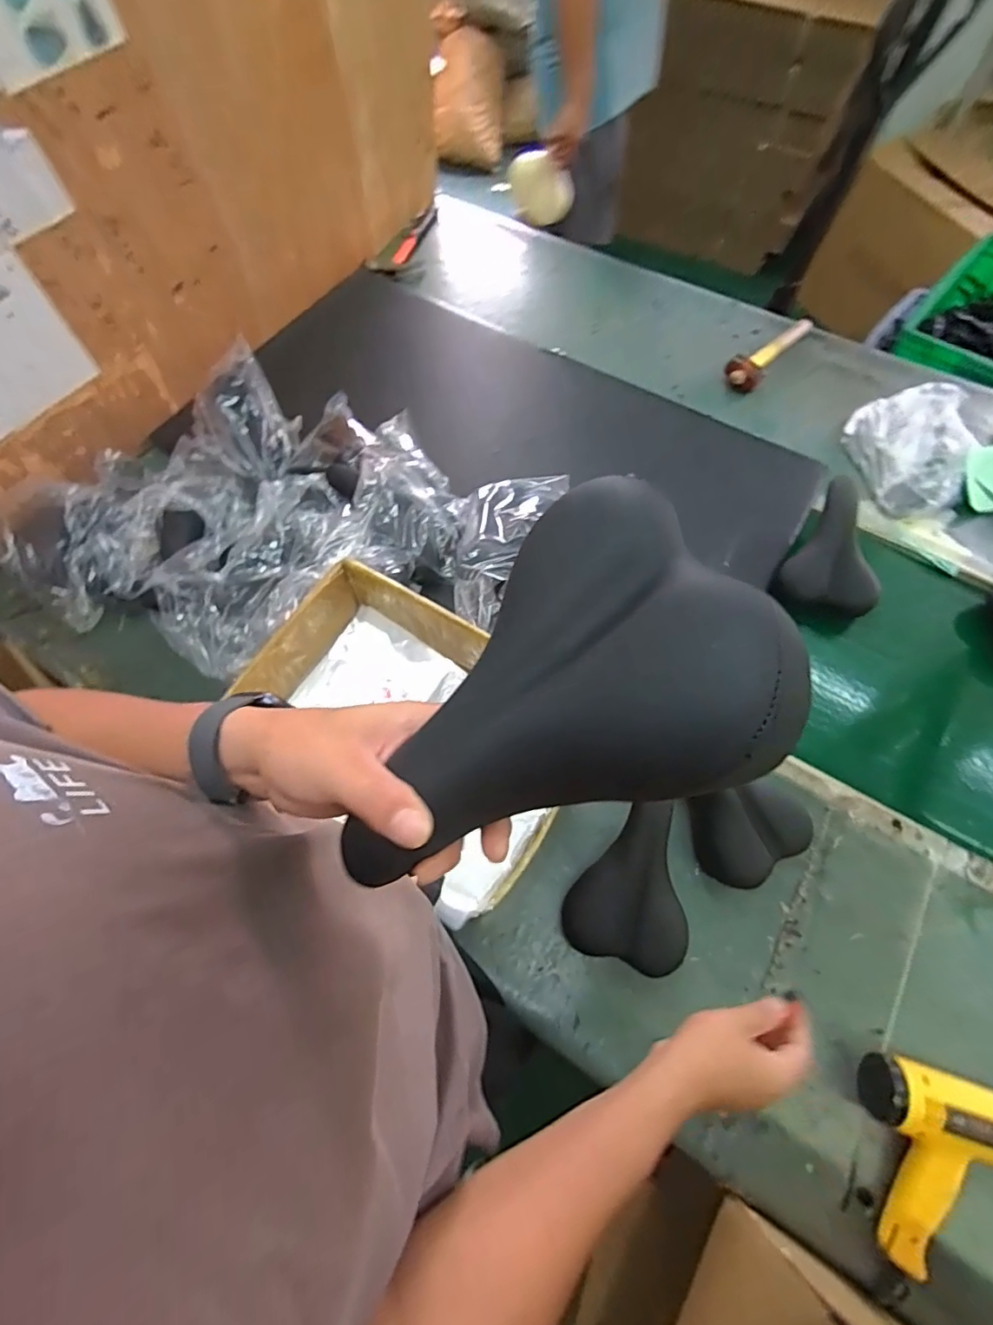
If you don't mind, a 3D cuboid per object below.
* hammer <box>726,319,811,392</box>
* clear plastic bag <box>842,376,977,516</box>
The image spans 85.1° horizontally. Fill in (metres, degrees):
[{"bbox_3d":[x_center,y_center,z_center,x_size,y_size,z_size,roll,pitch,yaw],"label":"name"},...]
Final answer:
[{"bbox_3d":[0.624,-0.718,1.235,0.077,0.061,0.281,39,71,17],"label":"hammer"},{"bbox_3d":[0.830,-0.423,1.074,0.207,0.074,0.284,2,65,2],"label":"clear plastic bag"}]

